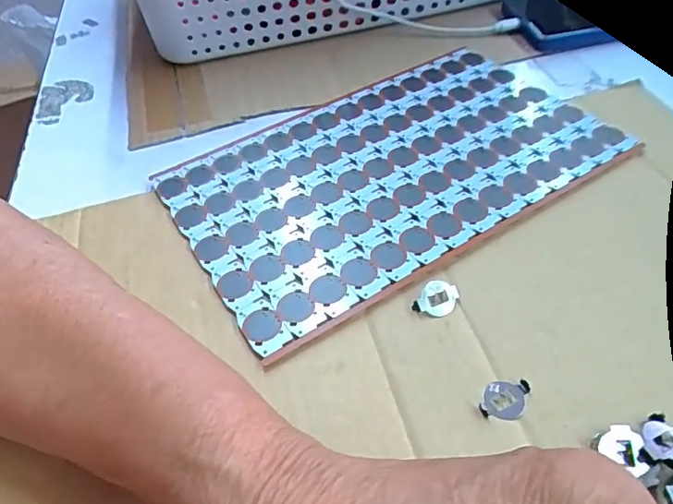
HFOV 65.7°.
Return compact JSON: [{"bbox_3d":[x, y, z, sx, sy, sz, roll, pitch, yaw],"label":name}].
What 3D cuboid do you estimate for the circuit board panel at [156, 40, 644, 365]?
[{"bbox_3d":[0.032,-0.053,0.313,0.249,0.006,0.154,-28,51,-18],"label":"circuit board panel"}]

